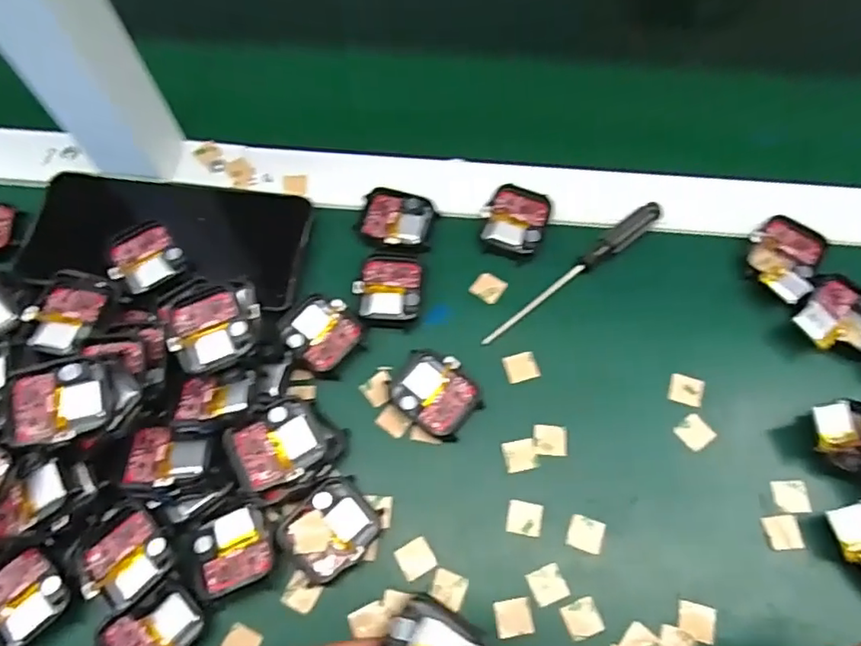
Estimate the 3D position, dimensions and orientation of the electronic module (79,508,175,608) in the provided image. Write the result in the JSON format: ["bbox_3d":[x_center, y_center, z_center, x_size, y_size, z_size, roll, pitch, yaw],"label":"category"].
[{"bbox_3d":[-0.141,0.109,0.281,0.038,0.016,0.039,-35,70,-13],"label":"electronic module"}]

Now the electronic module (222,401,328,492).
[{"bbox_3d":[-0.074,0.058,0.288,0.042,0.008,0.034,-26,69,-16],"label":"electronic module"}]

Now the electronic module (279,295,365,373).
[{"bbox_3d":[-0.060,0.005,0.333,0.039,0.010,0.036,37,72,16],"label":"electronic module"}]

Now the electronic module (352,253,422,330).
[{"bbox_3d":[-0.024,-0.020,0.341,0.036,0.008,0.044,3,66,3],"label":"electronic module"}]

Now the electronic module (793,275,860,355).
[{"bbox_3d":[0.225,-0.001,0.325,0.053,0.014,0.044,-41,71,-15],"label":"electronic module"}]

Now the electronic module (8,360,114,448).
[{"bbox_3d":[-0.167,0.036,0.271,0.041,0.004,0.036,-8,66,-17],"label":"electronic module"}]

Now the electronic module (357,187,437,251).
[{"bbox_3d":[-0.020,-0.062,0.360,0.044,0.004,0.038,12,67,7],"label":"electronic module"}]

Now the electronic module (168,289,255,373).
[{"bbox_3d":[-0.111,0.004,0.309,0.038,0.015,0.038,-17,67,-6],"label":"electronic module"}]

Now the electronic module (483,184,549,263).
[{"bbox_3d":[0.051,-0.060,0.360,0.036,0.009,0.043,22,69,11],"label":"electronic module"}]

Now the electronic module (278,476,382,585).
[{"bbox_3d":[-0.048,0.100,0.292,0.044,0.014,0.038,-38,70,-14],"label":"electronic module"}]

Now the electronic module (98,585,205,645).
[{"bbox_3d":[-0.125,0.142,0.273,0.044,0.015,0.033,-32,69,-12],"label":"electronic module"}]

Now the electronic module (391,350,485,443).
[{"bbox_3d":[0.003,0.037,0.319,0.044,0.011,0.037,35,72,16],"label":"electronic module"}]

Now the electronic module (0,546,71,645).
[{"bbox_3d":[-0.192,0.128,0.281,0.037,0.012,0.035,41,73,17],"label":"electronic module"}]

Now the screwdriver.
[{"bbox_3d":[0.083,-0.029,0.344,0.130,0.011,0.012,-36,70,-13],"label":"screwdriver"}]

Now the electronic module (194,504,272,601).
[{"bbox_3d":[-0.094,0.107,0.286,0.034,0.006,0.035,-21,67,-7],"label":"electronic module"}]

